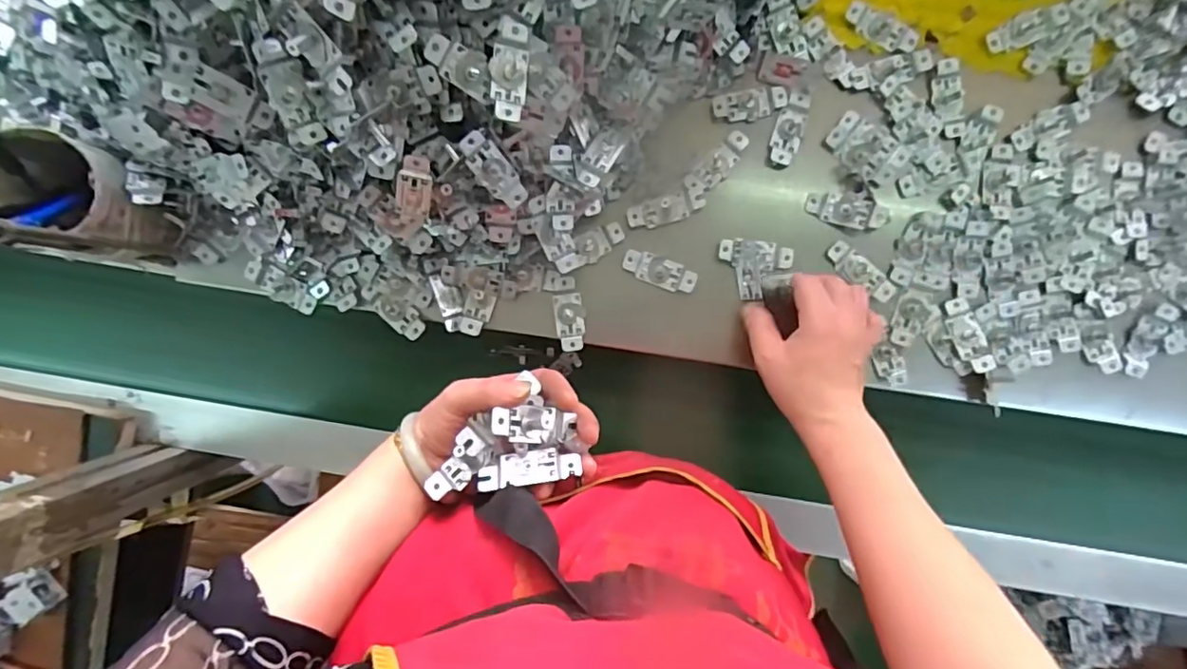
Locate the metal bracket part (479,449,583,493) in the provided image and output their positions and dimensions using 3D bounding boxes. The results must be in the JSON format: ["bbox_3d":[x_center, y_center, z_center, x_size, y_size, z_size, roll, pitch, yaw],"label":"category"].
[{"bbox_3d":[-0.042,0.090,0.385,0.068,0.012,0.025,-5,48,-5],"label":"metal bracket part"}]

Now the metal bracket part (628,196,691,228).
[{"bbox_3d":[0.055,-0.105,0.497,0.050,0.010,0.023,-16,92,2],"label":"metal bracket part"}]

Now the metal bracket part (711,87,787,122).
[{"bbox_3d":[0.134,-0.195,0.490,0.064,0.010,0.026,-12,93,1],"label":"metal bracket part"}]

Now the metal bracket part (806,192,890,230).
[{"bbox_3d":[0.213,-0.105,0.487,0.065,0.008,0.026,21,93,25],"label":"metal bracket part"}]

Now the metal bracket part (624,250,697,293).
[{"bbox_3d":[0.057,-0.054,0.499,0.063,0.014,0.026,19,93,0],"label":"metal bracket part"}]

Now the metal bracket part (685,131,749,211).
[{"bbox_3d":[0.103,-0.142,0.491,0.025,0.010,0.075,39,93,-1],"label":"metal bracket part"}]

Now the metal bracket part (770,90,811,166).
[{"bbox_3d":[0.168,-0.177,0.493,0.023,0.004,0.065,16,93,0],"label":"metal bracket part"}]

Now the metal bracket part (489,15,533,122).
[{"bbox_3d":[-0.058,-0.182,0.400,0.024,0.013,0.068,8,93,0],"label":"metal bracket part"}]

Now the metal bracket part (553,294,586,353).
[{"bbox_3d":[-0.020,-0.011,0.502,0.026,0.011,0.049,-4,93,1],"label":"metal bracket part"}]

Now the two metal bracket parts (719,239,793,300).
[{"bbox_3d":[0.141,-0.056,0.497,0.064,0.016,0.051,4,93,1],"label":"two metal bracket parts"}]

